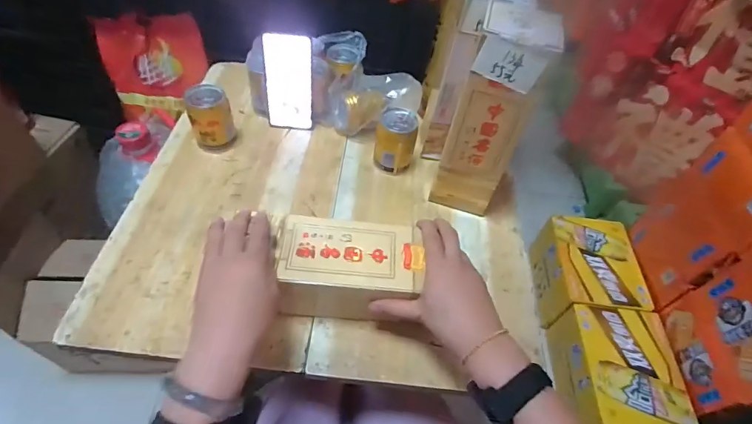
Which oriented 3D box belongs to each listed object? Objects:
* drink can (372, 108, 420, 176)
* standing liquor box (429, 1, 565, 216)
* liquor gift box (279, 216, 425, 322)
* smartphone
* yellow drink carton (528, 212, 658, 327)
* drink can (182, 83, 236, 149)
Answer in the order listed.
[{"bbox_3d":[0.031,-0.110,0.663,0.063,0.093,0.058,3,51,-4],"label":"drink can"},{"bbox_3d":[0.154,-0.125,0.568,0.087,0.287,0.102,18,52,8],"label":"standing liquor box"},{"bbox_3d":[-0.033,0.074,0.513,0.162,0.092,0.091,7,51,-1],"label":"liquor gift box"},{"bbox_3d":[-0.144,-0.209,0.682,0.075,0.161,0.008,4,39,-5],"label":"smartphone"},{"bbox_3d":[0.583,0.166,1.157,0.217,0.156,0.289,7,51,-1],"label":"yellow drink carton"},{"bbox_3d":[-0.264,-0.147,0.661,0.064,0.091,0.063,-13,54,-16],"label":"drink can"}]

